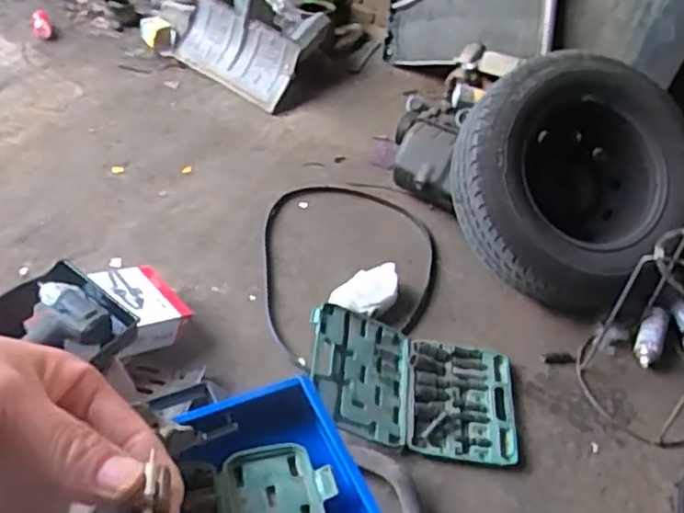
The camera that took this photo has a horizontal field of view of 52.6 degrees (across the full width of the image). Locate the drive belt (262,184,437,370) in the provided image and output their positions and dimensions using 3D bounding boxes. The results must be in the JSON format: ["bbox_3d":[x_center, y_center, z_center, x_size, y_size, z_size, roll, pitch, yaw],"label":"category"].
[{"bbox_3d":[0.026,0.025,1.916,0.495,0.027,0.674,4,47,-7],"label":"drive belt"}]

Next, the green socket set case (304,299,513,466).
[{"bbox_3d":[0.165,0.287,1.594,0.490,0.089,0.316,10,46,-1],"label":"green socket set case"}]

